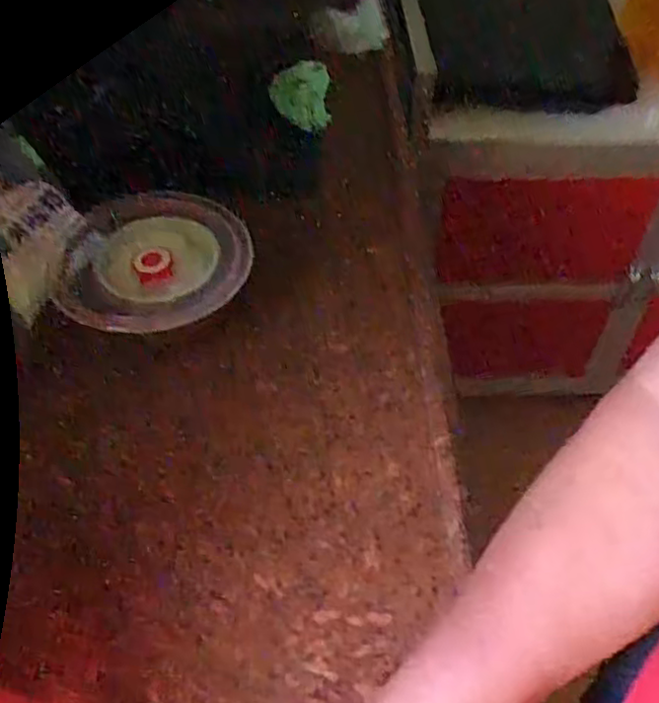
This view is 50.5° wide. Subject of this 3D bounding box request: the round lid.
[{"bbox_3d":[-0.126,-0.068,0.505,0.135,0.024,0.122,2,50,-1],"label":"round lid"}]

